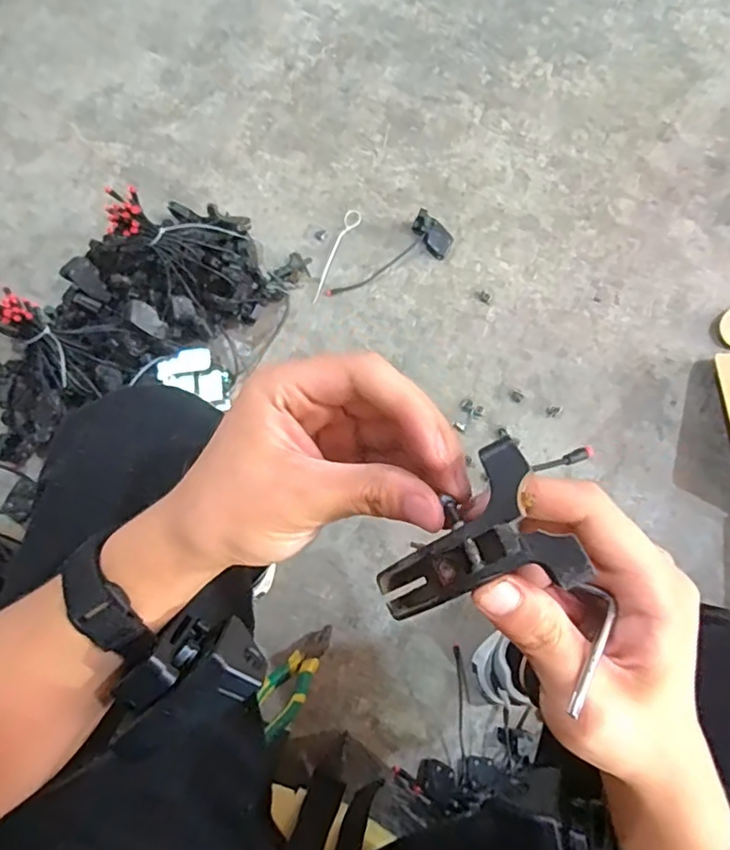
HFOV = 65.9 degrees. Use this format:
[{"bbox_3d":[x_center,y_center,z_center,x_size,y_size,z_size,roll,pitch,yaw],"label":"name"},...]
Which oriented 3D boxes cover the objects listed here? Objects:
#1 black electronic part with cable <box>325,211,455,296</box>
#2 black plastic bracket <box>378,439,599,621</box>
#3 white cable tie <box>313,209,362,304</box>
[{"bbox_3d":[0.044,-0.265,0.927,0.218,0.042,0.076,-38,78,-8],"label":"black electronic part with cable"},{"bbox_3d":[0.034,0.034,0.185,0.061,0.020,0.045,-23,76,30],"label":"black plastic bracket"},{"bbox_3d":[-0.046,-0.286,0.952,0.028,0.005,0.185,19,77,6],"label":"white cable tie"}]

